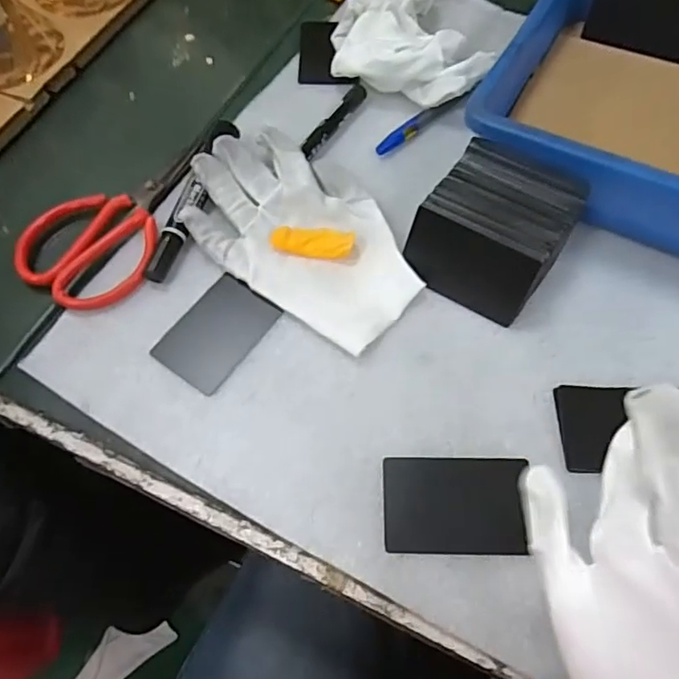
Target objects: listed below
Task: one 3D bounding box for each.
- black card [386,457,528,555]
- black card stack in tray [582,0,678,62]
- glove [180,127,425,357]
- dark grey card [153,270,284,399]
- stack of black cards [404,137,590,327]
[{"bbox_3d":[0.065,0.093,0.321,0.078,0.004,0.052,0,65,2],"label":"black card"},{"bbox_3d":[0.251,-0.268,0.464,0.087,0.056,0.014,24,46,14],"label":"black card stack in tray"},{"bbox_3d":[-0.028,-0.075,0.401,0.183,0.022,0.103,37,71,17],"label":"glove"},{"bbox_3d":[-0.081,-0.005,0.375,0.054,0.005,0.074,33,70,16],"label":"dark grey card"},{"bbox_3d":[0.101,-0.071,0.376,0.086,0.049,0.095,30,68,15],"label":"stack of black cards"}]

